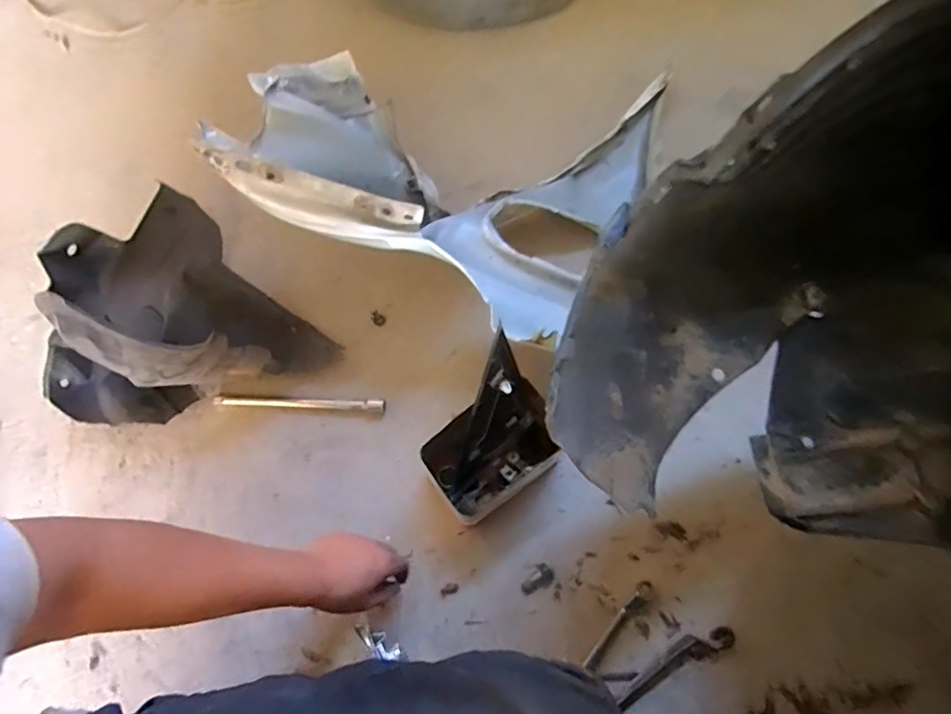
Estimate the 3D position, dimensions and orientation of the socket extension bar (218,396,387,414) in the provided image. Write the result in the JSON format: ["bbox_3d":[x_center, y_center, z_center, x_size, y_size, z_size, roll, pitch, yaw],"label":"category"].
[{"bbox_3d":[-0.251,0.065,0.755,0.244,0.013,0.019,3,64,2],"label":"socket extension bar"}]

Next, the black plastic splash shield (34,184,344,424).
[{"bbox_3d":[-0.426,-0.032,0.726,0.338,0.155,0.313,38,70,17],"label":"black plastic splash shield"}]

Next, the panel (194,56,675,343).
[{"bbox_3d":[-0.013,-0.350,0.821,0.536,0.266,0.593,19,66,9],"label":"panel"}]

